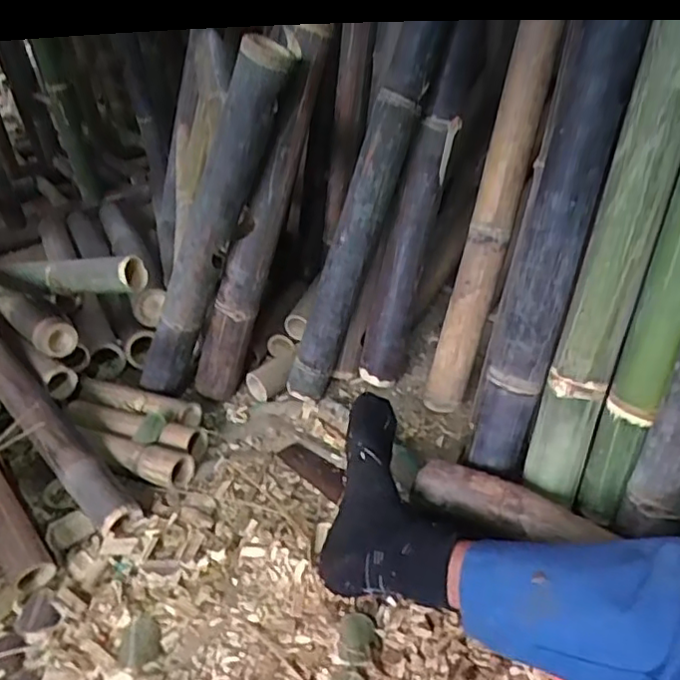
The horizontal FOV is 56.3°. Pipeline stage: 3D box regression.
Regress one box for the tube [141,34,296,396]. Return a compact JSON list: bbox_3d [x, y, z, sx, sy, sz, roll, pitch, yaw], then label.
[{"bbox_3d":[-0.201,-0.154,0.979,0.072,0.610,0.079,24,32,-5],"label":"tube"}]

